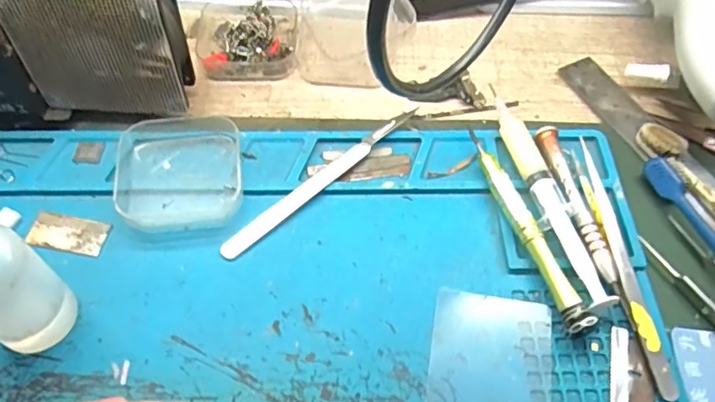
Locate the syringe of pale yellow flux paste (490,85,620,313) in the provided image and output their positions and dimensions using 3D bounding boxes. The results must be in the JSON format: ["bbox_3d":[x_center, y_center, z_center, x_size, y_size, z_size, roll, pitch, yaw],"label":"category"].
[{"bbox_3d":[0.098,-0.003,0.299,0.017,0.014,0.131,-11,59,-8],"label":"syringe of pale yellow flux paste"}]

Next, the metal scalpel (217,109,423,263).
[{"bbox_3d":[-0.018,-0.013,0.306,0.132,0.009,0.010,-38,66,-22],"label":"metal scalpel"}]

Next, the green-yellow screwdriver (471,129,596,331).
[{"bbox_3d":[0.084,0.013,0.288,0.013,0.016,0.115,-15,59,-10],"label":"green-yellow screwdriver"}]

